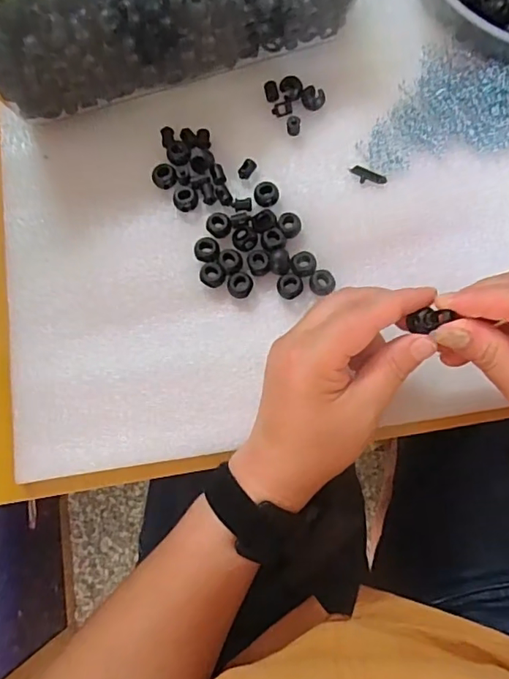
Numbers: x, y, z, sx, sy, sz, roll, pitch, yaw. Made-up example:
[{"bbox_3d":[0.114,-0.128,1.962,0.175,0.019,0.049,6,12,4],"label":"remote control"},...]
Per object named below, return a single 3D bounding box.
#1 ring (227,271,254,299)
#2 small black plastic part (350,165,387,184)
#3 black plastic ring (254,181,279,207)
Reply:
[{"bbox_3d":[-0.010,-0.038,0.370,0.017,0.007,0.017,-1,77,2],"label":"ring"},{"bbox_3d":[0.084,-0.120,0.392,0.027,0.004,0.011,26,80,8],"label":"small black plastic part"},{"bbox_3d":[0.009,-0.105,0.384,0.018,0.009,0.018,-1,77,2],"label":"black plastic ring"}]

